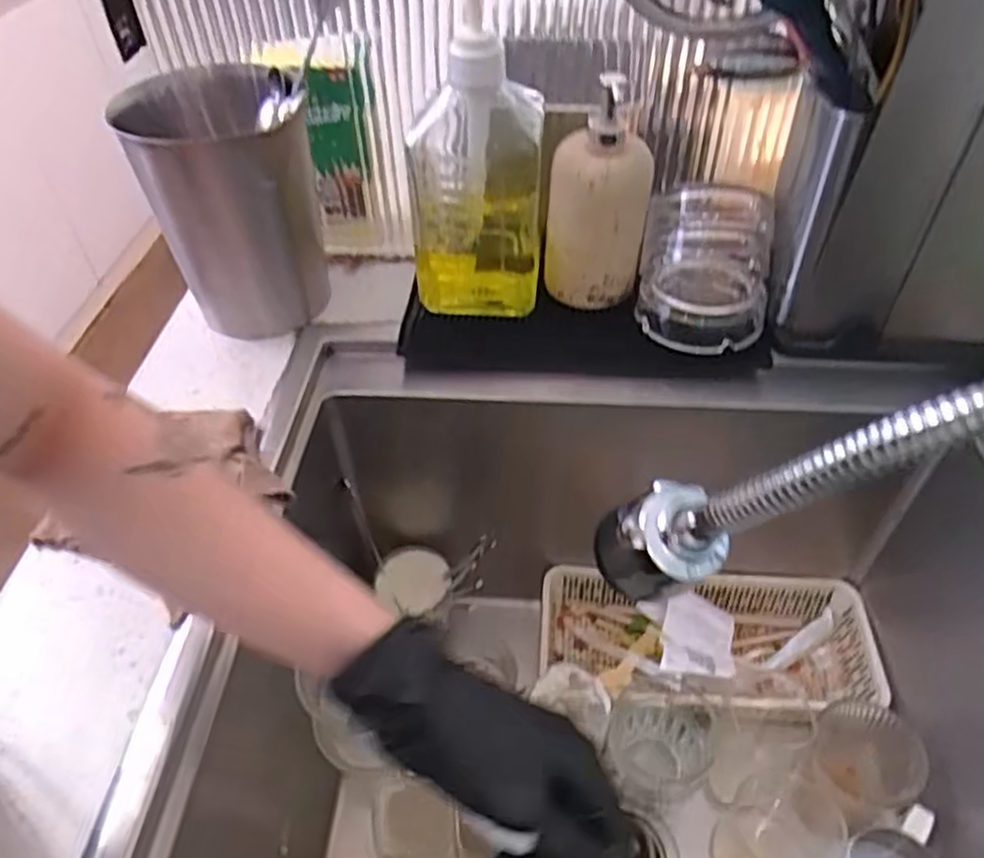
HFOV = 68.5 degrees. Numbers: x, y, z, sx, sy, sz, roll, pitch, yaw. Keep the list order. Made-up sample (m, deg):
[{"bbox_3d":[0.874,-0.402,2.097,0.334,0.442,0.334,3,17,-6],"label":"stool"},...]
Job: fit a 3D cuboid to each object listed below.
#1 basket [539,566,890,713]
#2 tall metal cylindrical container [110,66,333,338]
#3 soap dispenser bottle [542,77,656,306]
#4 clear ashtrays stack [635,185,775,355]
[{"bbox_3d":[0.206,0.216,0.709,0.313,0.064,0.140,3,46,6],"label":"basket"},{"bbox_3d":[-0.209,-0.183,0.607,0.130,0.182,0.137,-2,46,2],"label":"tall metal cylindrical container"},{"bbox_3d":[0.085,-0.184,0.601,0.084,0.179,0.065,-6,46,-3],"label":"soap dispenser bottle"},{"bbox_3d":[0.174,-0.127,0.596,0.105,0.099,0.105,11,48,13],"label":"clear ashtrays stack"}]

